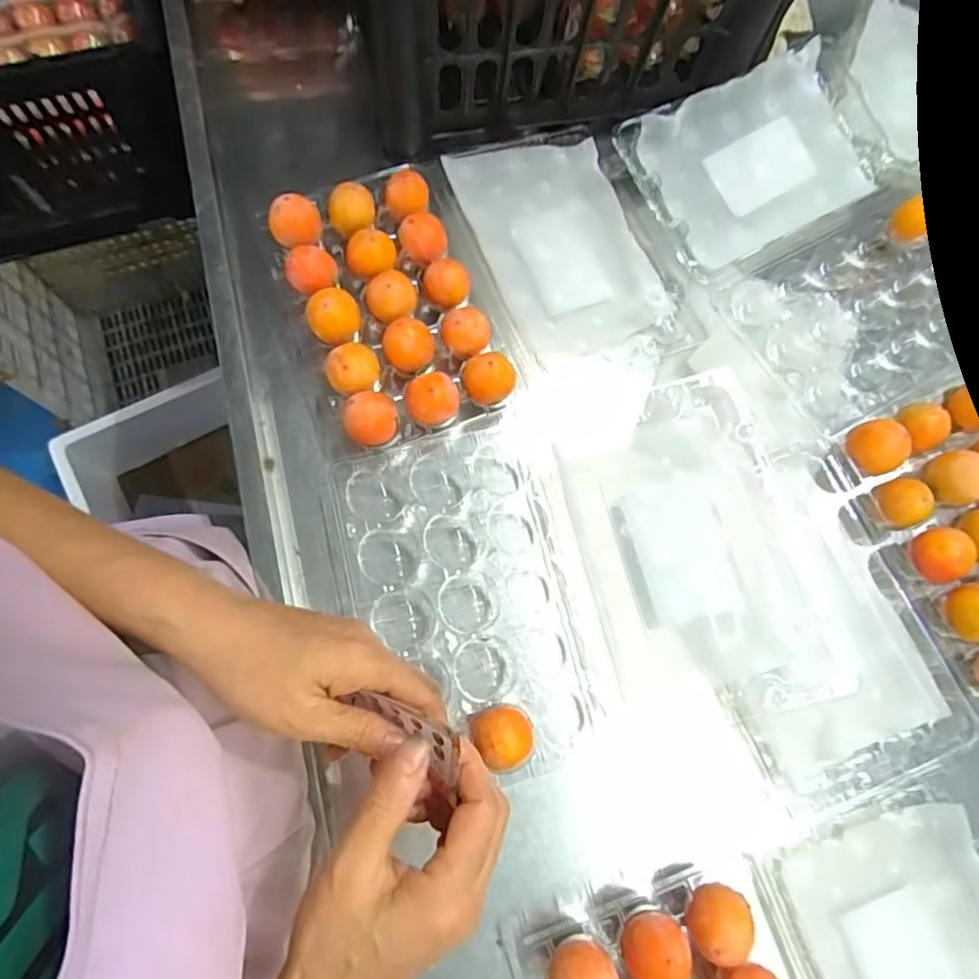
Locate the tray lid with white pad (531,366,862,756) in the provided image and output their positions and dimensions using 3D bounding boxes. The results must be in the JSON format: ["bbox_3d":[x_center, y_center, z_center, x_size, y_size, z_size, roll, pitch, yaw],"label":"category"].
[{"bbox_3d":[0.162,0.038,0.445,0.186,0.038,0.249,-15,74,-6],"label":"tray lid with white pad"}]

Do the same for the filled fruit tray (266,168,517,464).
[{"bbox_3d":[-0.081,-0.149,0.493,0.147,0.054,0.237,-17,75,-7],"label":"filled fruit tray"}]

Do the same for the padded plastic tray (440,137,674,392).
[{"bbox_3d":[0.054,-0.207,0.525,0.143,0.031,0.204,-21,75,-8],"label":"padded plastic tray"}]

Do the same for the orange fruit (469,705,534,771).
[{"bbox_3d":[0.009,0.163,0.409,0.037,0.043,0.038,1,73,-3],"label":"orange fruit"}]

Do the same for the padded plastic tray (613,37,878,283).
[{"bbox_3d":[0.231,-0.287,0.544,0.212,0.026,0.142,-30,93,-11],"label":"padded plastic tray"}]

